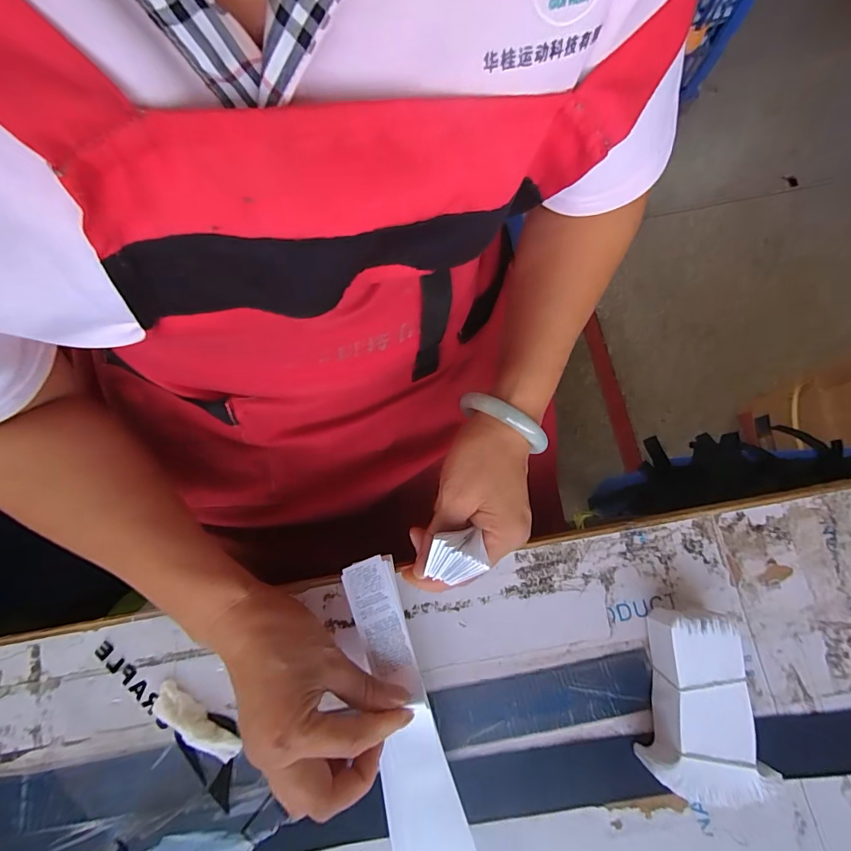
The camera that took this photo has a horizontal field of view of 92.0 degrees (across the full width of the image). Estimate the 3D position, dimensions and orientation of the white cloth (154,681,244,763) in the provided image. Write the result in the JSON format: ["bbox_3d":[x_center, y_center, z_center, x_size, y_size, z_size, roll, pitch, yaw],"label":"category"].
[{"bbox_3d":[-0.171,0.219,0.300,0.074,0.011,0.023,35,78,9],"label":"white cloth"}]

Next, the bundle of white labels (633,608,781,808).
[{"bbox_3d":[0.192,0.190,0.289,0.070,0.037,0.110,11,76,4],"label":"bundle of white labels"}]

